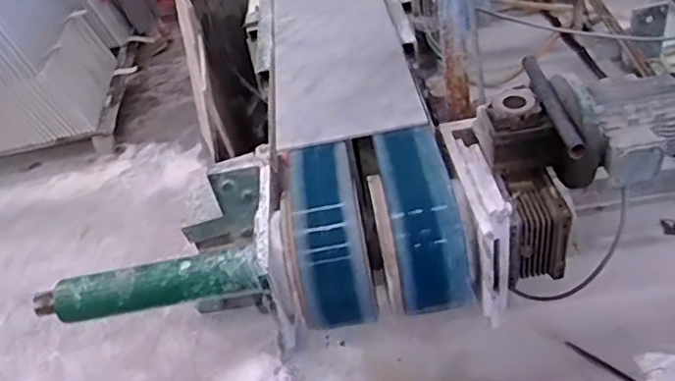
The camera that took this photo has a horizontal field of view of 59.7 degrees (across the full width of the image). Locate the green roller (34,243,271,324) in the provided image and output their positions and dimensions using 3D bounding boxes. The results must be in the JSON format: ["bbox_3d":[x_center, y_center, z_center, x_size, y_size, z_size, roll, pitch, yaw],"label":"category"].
[{"bbox_3d":[-0.356,0.180,1.109,0.450,0.057,0.078,-12,41,1],"label":"green roller"}]

